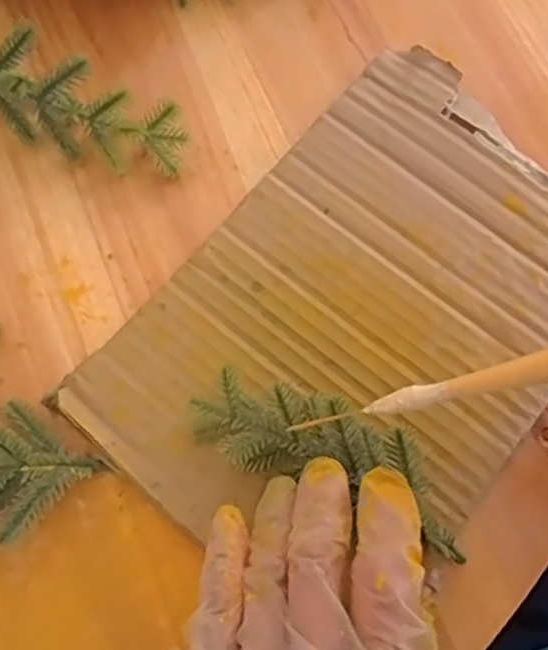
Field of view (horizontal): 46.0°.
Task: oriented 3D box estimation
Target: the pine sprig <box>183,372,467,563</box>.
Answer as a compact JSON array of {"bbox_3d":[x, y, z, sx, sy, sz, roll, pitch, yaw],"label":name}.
[{"bbox_3d":[0.027,0.053,0.263,0.114,0.029,0.040,21,71,-1],"label":"pine sprig"}]

